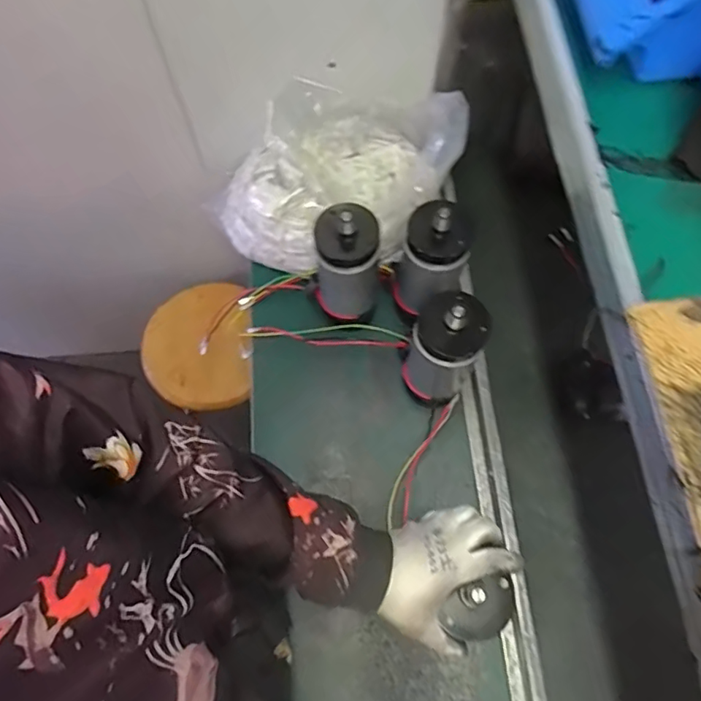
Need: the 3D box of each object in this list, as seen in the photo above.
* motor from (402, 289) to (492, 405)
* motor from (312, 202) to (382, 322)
[{"bbox_3d":[0.113,0.002,0.678,0.080,0.225,0.074,0,68,0],"label":"motor"},{"bbox_3d":[-0.005,-0.109,0.706,0.081,0.187,0.081,2,68,1],"label":"motor"}]

